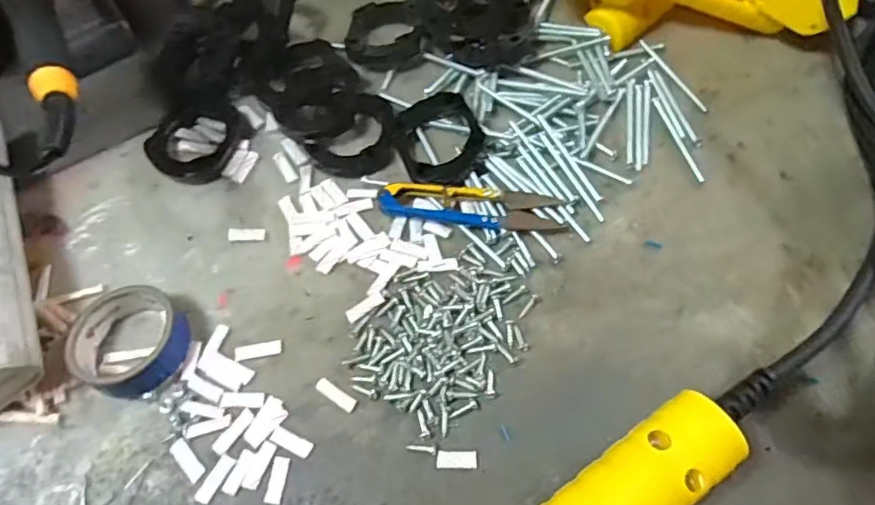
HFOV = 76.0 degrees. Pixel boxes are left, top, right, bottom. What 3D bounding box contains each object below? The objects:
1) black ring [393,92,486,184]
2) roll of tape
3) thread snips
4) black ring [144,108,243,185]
[{"bbox_3d":[0.000,-0.067,0.324,0.046,0.016,0.054,-22,64,-8],"label":"black ring"},{"bbox_3d":[-0.152,0.043,0.279,0.049,0.020,0.055,-20,64,-7],"label":"roll of tape"},{"bbox_3d":[0.019,-0.024,0.306,0.099,0.011,0.021,3,63,4],"label":"thread snips"},{"bbox_3d":[-0.149,-0.066,0.340,0.053,0.011,0.049,-1,63,2],"label":"black ring"}]

